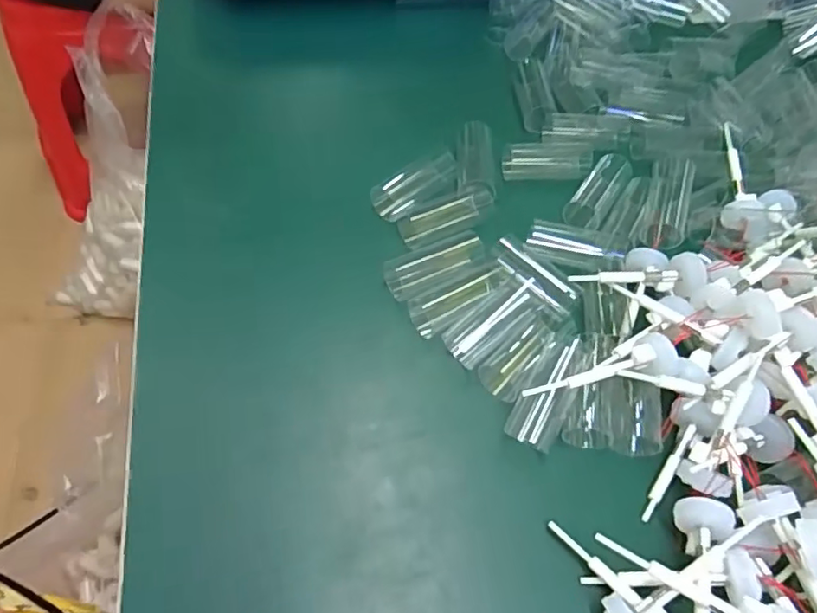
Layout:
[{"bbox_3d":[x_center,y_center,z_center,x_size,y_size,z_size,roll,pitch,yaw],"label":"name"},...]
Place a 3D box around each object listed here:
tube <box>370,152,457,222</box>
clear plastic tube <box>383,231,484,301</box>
[{"bbox_3d":[0.003,-0.068,0.332,0.052,0.014,0.020,-33,65,-21],"label":"tube"},{"bbox_3d":[0.014,-0.020,0.299,0.052,0.017,0.017,-25,63,-18],"label":"clear plastic tube"}]

